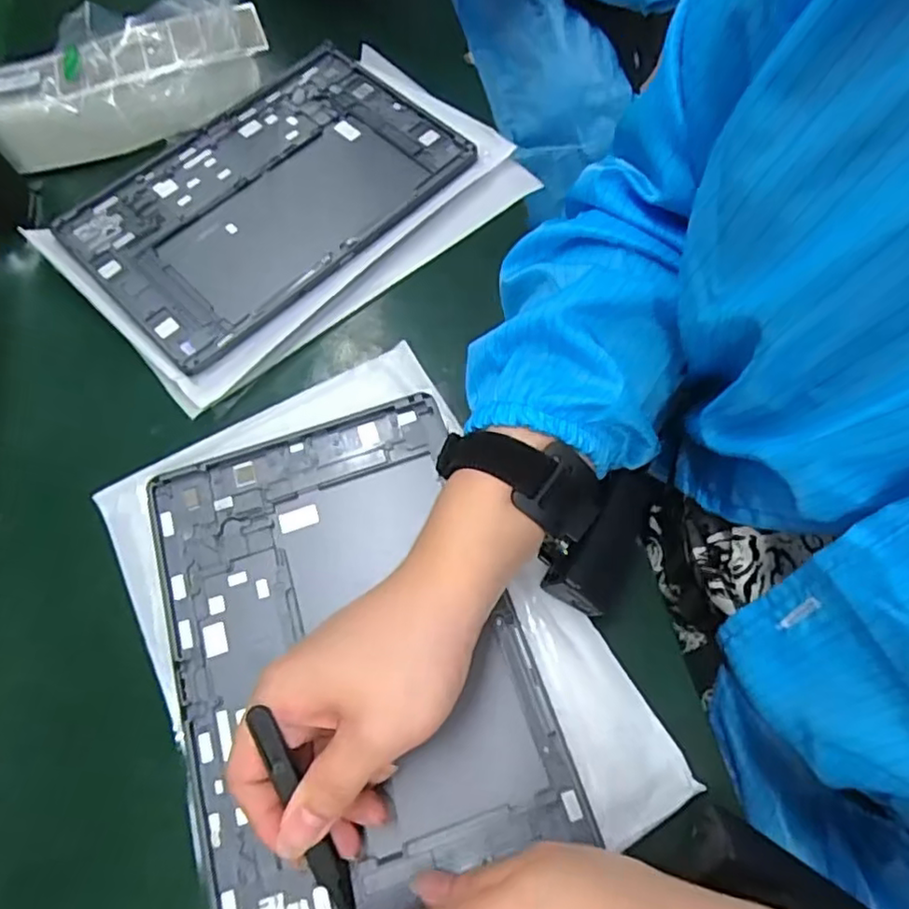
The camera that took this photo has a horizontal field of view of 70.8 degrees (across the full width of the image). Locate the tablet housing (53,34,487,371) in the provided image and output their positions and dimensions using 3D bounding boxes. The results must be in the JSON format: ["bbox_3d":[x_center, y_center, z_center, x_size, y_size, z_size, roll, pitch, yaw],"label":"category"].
[{"bbox_3d":[-0.133,-0.188,0.455,0.257,0.007,0.175,-42,70,-15],"label":"tablet housing"}]

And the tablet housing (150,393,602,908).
[{"bbox_3d":[-0.054,0.098,0.320,0.168,0.009,0.250,-19,66,-6],"label":"tablet housing"}]

